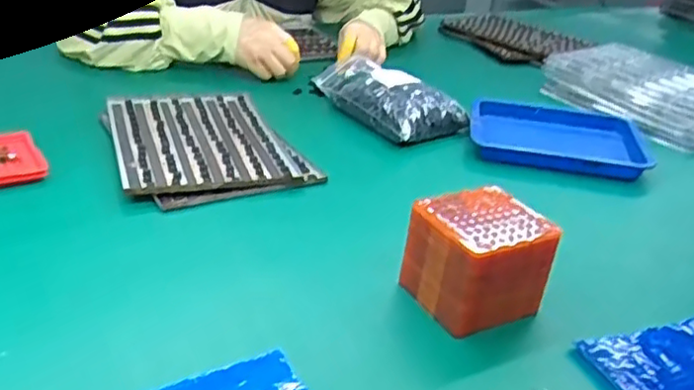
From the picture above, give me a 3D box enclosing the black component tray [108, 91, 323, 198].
[{"bbox_3d":[-0.165,-0.065,0.790,0.195,0.018,0.245,-8,31,-21],"label":"black component tray"}]

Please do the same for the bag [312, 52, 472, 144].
[{"bbox_3d":[0.049,-0.128,0.913,0.110,0.064,0.202,-21,37,-38],"label":"bag"}]

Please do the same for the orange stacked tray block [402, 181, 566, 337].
[{"bbox_3d":[0.106,0.054,0.554,0.093,0.085,0.087,-12,33,-27],"label":"orange stacked tray block"}]

